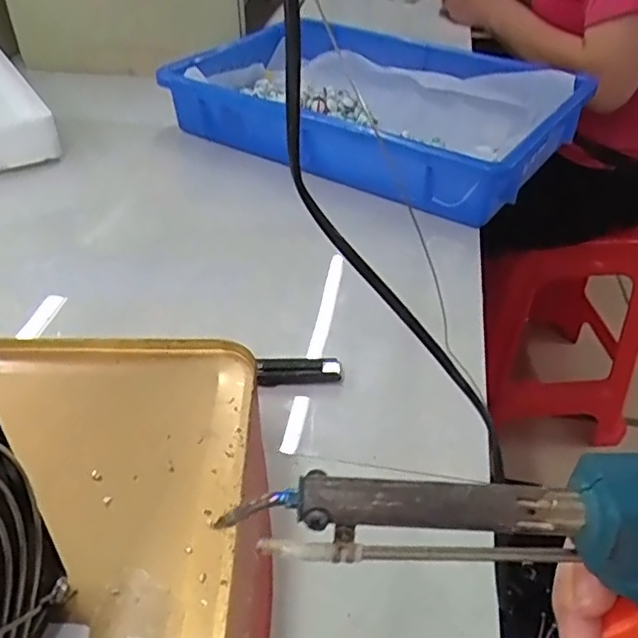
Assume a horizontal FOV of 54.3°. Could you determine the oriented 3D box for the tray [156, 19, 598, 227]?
[{"bbox_3d":[0.050,-0.213,0.625,0.367,0.063,0.242,23,45,24],"label":"tray"}]

